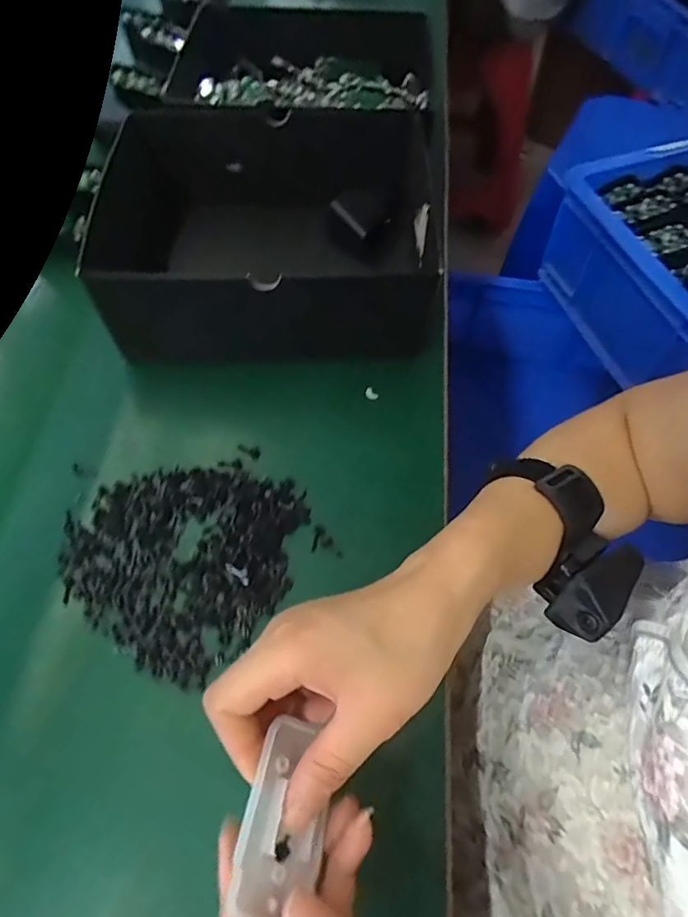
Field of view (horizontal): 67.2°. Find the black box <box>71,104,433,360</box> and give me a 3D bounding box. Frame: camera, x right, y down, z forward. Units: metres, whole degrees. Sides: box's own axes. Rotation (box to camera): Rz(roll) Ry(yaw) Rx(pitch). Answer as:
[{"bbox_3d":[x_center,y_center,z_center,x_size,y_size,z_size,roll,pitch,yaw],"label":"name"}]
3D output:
[{"bbox_3d":[-0.049,-0.176,0.424,0.238,0.121,0.195,-3,59,1],"label":"black box"}]

